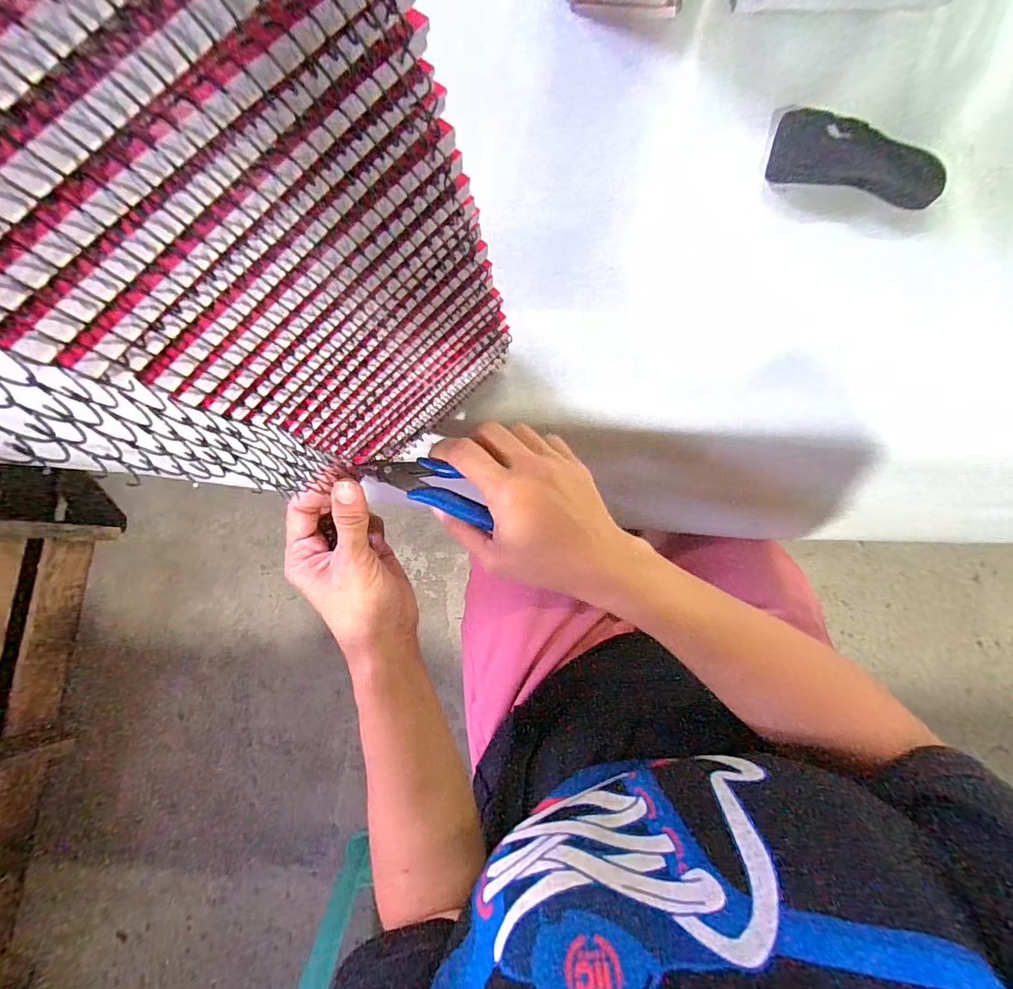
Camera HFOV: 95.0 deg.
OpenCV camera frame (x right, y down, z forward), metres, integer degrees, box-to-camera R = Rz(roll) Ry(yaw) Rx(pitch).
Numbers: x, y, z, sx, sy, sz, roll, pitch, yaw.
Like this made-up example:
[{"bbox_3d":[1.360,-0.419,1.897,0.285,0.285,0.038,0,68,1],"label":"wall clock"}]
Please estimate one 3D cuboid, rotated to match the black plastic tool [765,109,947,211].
[{"bbox_3d":[0.259,-0.248,0.347,0.118,0.022,0.049,15,81,4],"label":"black plastic tool"}]

